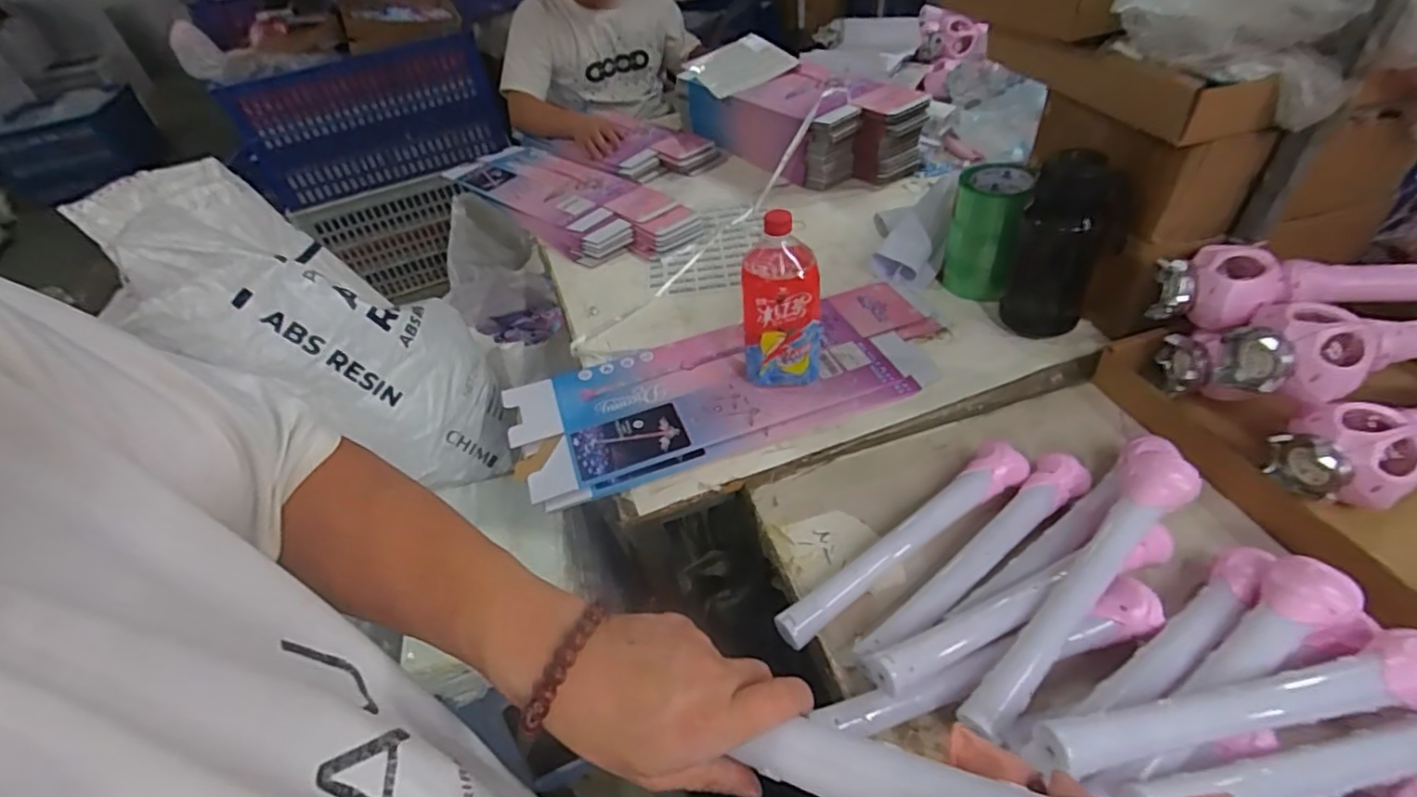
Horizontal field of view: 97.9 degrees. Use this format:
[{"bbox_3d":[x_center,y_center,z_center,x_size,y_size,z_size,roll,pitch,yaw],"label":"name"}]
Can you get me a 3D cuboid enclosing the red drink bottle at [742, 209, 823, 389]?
[{"bbox_3d":[0.083,-0.120,0.724,0.087,0.203,0.086,-6,43,3],"label":"red drink bottle"}]

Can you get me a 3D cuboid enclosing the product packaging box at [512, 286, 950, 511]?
[{"bbox_3d":[0.035,-0.020,0.797,0.560,0.027,0.210,-16,43,-10],"label":"product packaging box"}]

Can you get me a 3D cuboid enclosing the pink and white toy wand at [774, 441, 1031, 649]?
[{"bbox_3d":[0.187,0.136,0.600,0.305,0.049,0.048,-28,46,-19],"label":"pink and white toy wand"}]

